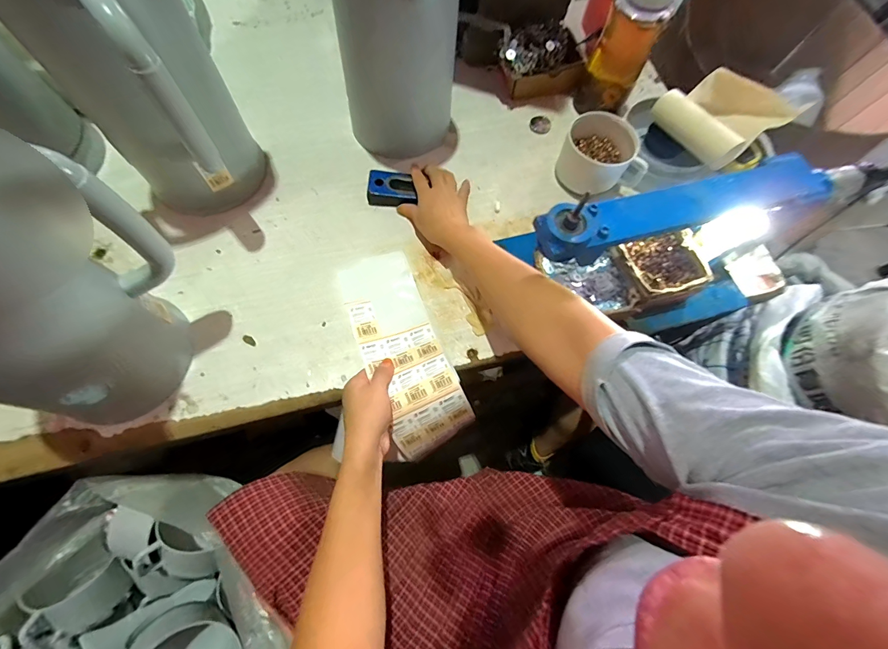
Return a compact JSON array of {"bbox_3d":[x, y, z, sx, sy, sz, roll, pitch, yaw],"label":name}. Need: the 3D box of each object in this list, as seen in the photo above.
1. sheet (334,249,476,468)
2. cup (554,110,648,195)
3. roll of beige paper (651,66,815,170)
[{"bbox_3d":[-0.058,0.027,0.514,0.102,0.079,0.272,-21,68,-10],"label":"sheet"},{"bbox_3d":[0.260,-0.275,0.623,0.140,0.074,0.111,24,71,6],"label":"cup"},{"bbox_3d":[0.444,-0.338,0.606,0.137,0.068,0.160,-37,76,-15],"label":"roll of beige paper"}]

